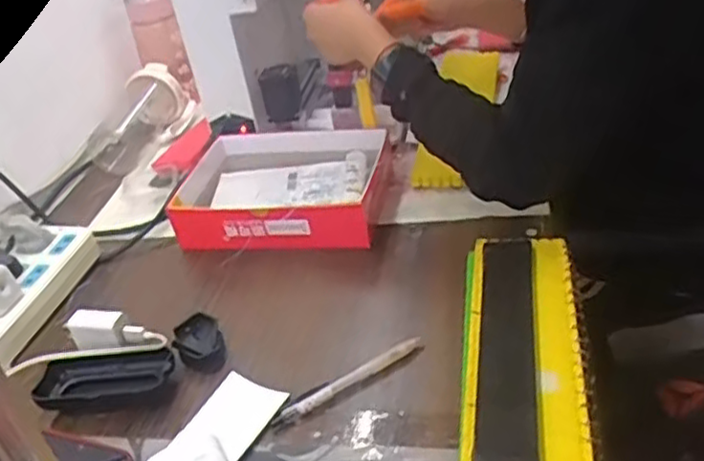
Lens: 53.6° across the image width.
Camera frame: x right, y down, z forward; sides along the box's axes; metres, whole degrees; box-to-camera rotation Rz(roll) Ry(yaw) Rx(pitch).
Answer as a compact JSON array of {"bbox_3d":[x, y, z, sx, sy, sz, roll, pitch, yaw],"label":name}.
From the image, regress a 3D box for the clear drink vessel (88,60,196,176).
[{"bbox_3d":[-0.308,-0.165,1.003,0.091,0.074,0.183,0,35,15],"label":"clear drink vessel"}]

